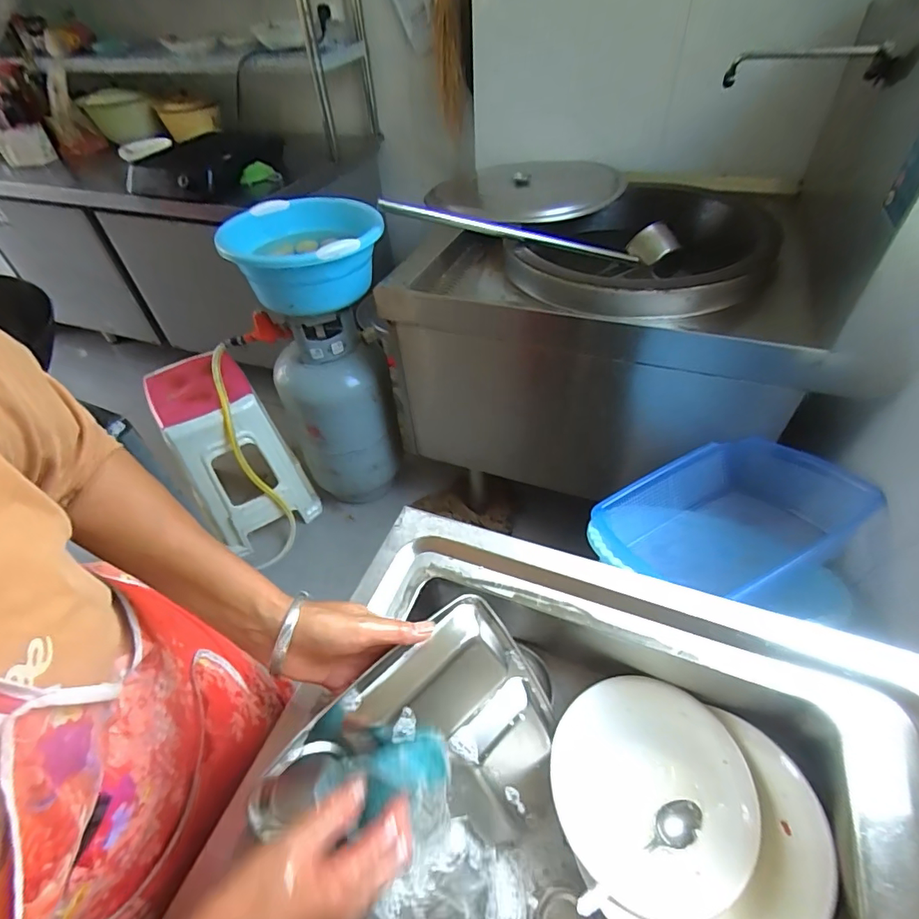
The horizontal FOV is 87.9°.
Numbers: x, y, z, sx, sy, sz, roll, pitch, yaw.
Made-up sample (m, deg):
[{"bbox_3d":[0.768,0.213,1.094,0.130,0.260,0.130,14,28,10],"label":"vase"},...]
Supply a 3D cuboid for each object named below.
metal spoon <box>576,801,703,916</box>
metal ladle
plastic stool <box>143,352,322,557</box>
[{"bbox_3d":[0.169,0.367,0.443,0.163,0.017,0.031,-11,45,-28],"label":"metal spoon"},{"bbox_3d":[0.190,-0.536,1.125,0.747,0.088,0.077,1,46,-14],"label":"metal ladle"},{"bbox_3d":[-0.667,-0.035,1.446,0.275,0.487,0.369,-26,51,-19],"label":"plastic stool"}]

